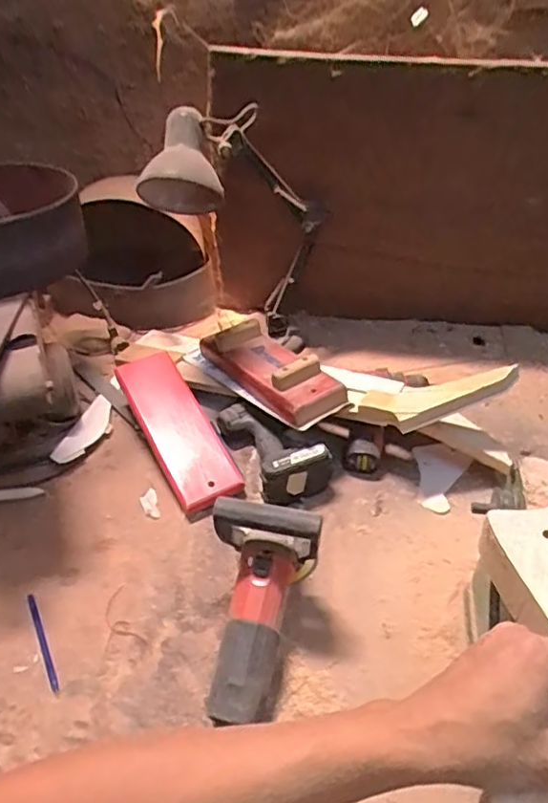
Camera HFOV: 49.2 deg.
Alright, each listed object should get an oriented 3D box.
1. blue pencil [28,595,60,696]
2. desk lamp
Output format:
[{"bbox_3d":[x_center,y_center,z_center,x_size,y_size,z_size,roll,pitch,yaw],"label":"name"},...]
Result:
[{"bbox_3d":[-0.286,0.298,0.741,0.010,0.010,0.144,-21,46,-20],"label":"blue pencil"},{"bbox_3d":[-0.044,-0.305,1.014,0.205,0.432,0.113,-47,50,1],"label":"desk lamp"}]

